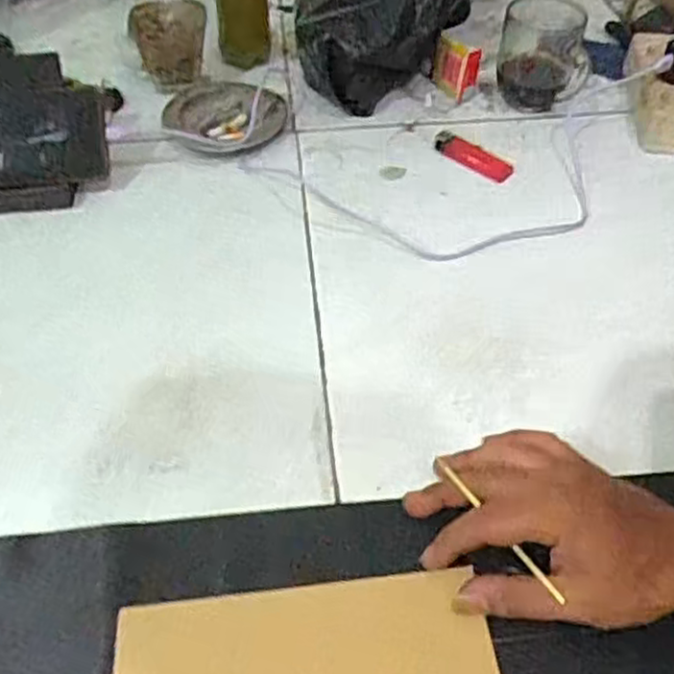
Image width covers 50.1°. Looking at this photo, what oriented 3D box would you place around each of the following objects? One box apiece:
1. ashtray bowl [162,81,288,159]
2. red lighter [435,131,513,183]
[{"bbox_3d":[-0.105,-0.209,0.677,0.109,0.018,0.116,1,50,-1],"label":"ashtray bowl"},{"bbox_3d":[0.123,-0.165,0.658,0.076,0.011,0.029,30,56,21],"label":"red lighter"}]

